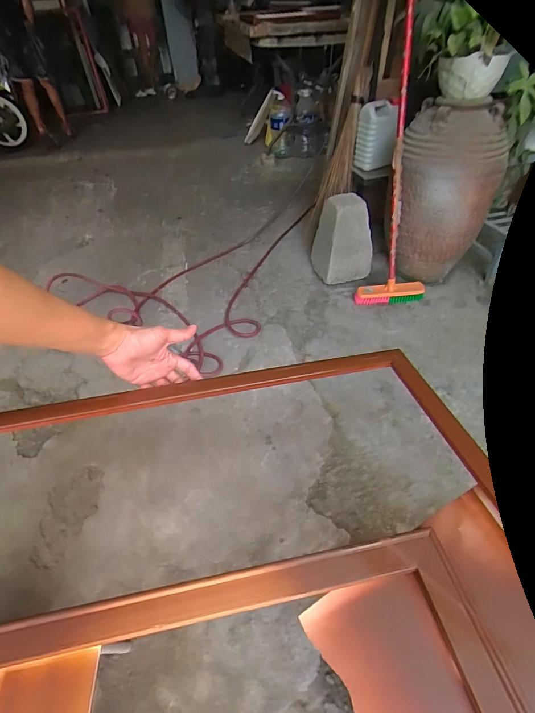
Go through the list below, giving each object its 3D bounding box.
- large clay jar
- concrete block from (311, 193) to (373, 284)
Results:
[{"bbox_3d":[0.637,-0.582,1.409,0.322,0.608,0.338,6,45,10],"label":"large clay jar"},{"bbox_3d":[0.309,-0.482,1.543,0.225,0.319,0.168,1,45,4],"label":"concrete block"}]

